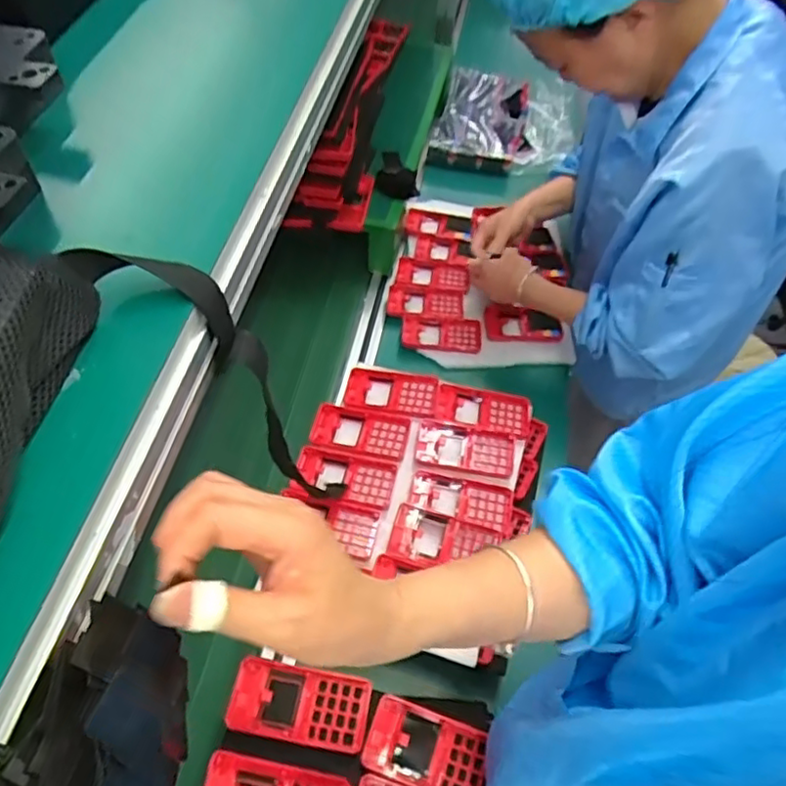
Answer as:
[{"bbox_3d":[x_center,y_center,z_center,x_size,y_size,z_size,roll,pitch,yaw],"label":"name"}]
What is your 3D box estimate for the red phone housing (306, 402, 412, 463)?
[{"bbox_3d":[-0.042,0.048,0.819,0.122,0.010,0.064,11,56,7],"label":"red phone housing"}]

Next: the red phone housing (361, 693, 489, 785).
[{"bbox_3d":[0.031,0.315,0.571,0.105,0.012,0.062,16,57,10],"label":"red phone housing"}]

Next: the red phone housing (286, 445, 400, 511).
[{"bbox_3d":[-0.059,0.101,0.783,0.121,0.008,0.066,11,56,7],"label":"red phone housing"}]

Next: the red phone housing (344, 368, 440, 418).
[{"bbox_3d":[-0.002,-0.001,0.856,0.121,0.011,0.066,9,56,6],"label":"red phone housing"}]

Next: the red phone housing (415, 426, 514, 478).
[{"bbox_3d":[0.091,0.074,0.808,0.120,0.012,0.060,4,55,2],"label":"red phone housing"}]

